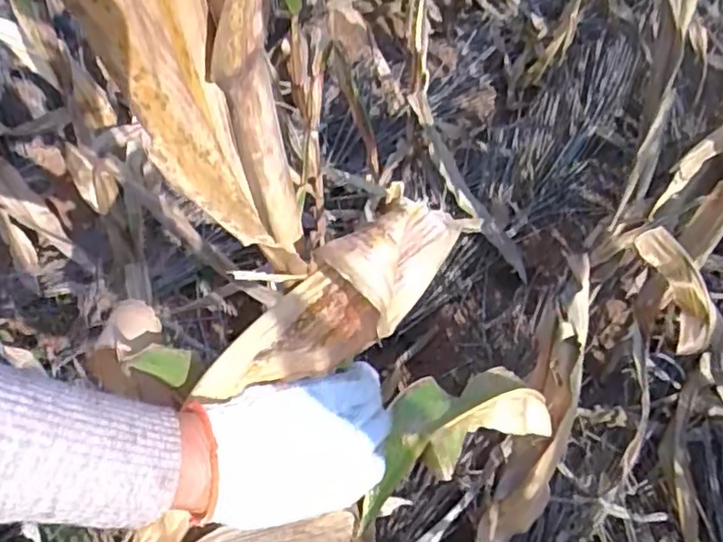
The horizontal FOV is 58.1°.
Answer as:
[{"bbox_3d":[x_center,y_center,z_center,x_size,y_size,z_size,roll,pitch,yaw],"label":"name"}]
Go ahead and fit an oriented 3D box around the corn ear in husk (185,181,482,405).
[{"bbox_3d":[-0.025,0.031,0.328,0.058,0.177,0.045,28,40,-29],"label":"corn ear in husk"}]

